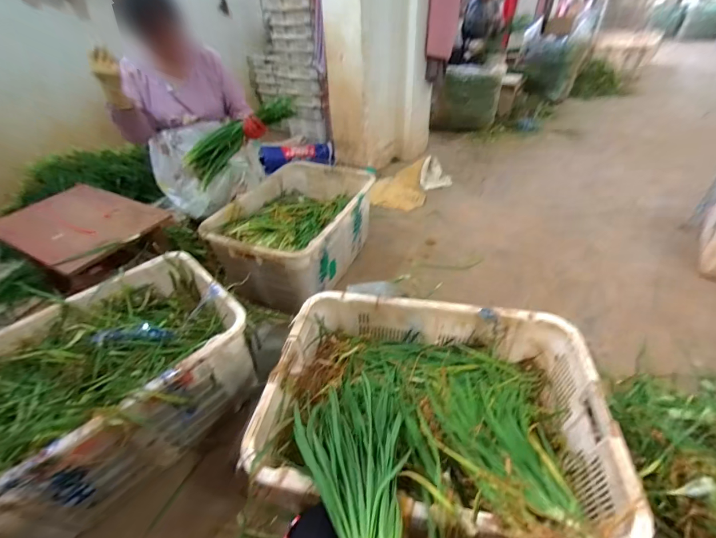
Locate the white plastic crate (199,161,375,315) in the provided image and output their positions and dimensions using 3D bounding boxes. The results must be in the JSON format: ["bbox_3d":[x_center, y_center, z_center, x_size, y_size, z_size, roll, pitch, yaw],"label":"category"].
[{"bbox_3d":[-0.268,-0.172,1.560,0.531,0.355,0.712,17,43,21],"label":"white plastic crate"}]

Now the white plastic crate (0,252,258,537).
[{"bbox_3d":[-0.739,0.317,0.992,0.734,0.336,0.592,-30,47,-29],"label":"white plastic crate"}]

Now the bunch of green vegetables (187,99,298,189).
[{"bbox_3d":[-0.507,-0.572,1.439,0.561,0.142,0.096,-29,39,11],"label":"bunch of green vegetables"}]

